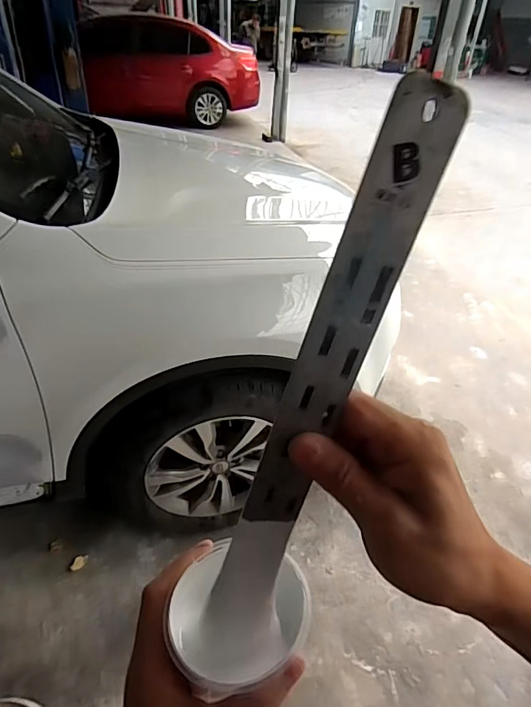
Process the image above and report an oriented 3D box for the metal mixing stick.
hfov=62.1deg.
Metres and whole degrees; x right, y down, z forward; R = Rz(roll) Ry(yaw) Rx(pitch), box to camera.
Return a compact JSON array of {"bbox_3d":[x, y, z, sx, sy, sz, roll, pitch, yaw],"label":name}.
[{"bbox_3d":[0.024,0.034,0.211,0.037,0.293,0.010,10,23,-15],"label":"metal mixing stick"}]

